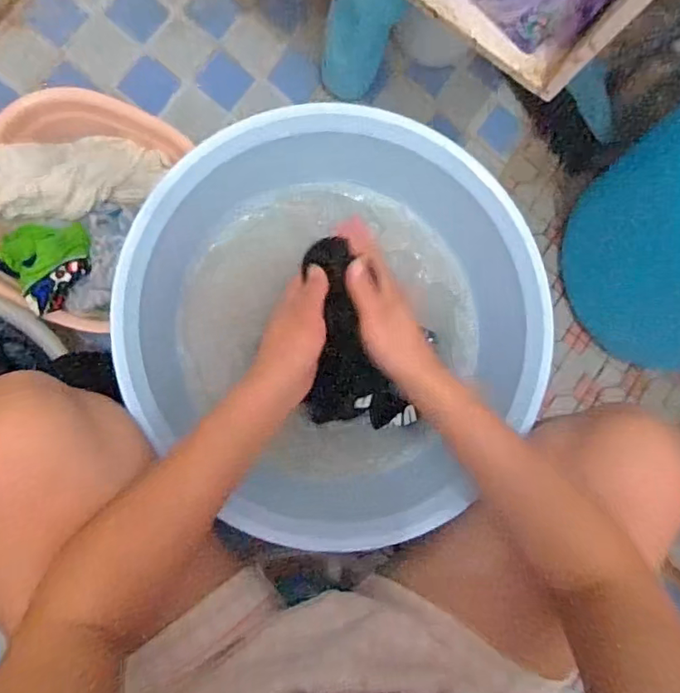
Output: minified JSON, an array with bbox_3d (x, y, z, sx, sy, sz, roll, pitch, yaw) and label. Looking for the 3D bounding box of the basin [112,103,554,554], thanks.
[{"bbox_3d":[0.002,-0.024,0.525,0.375,0.117,0.377,1,86,-8],"label":"basin"}]

